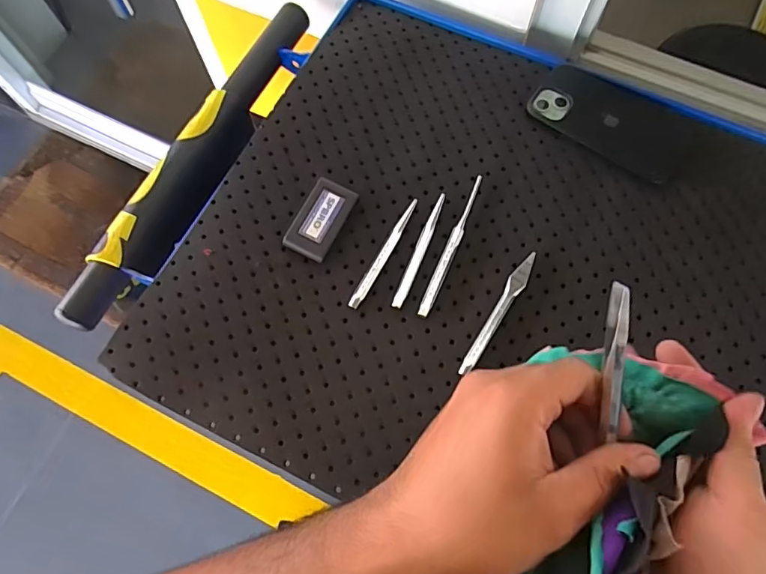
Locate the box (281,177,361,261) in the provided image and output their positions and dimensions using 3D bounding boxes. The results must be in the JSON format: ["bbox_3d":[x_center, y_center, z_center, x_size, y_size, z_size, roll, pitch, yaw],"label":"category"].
[{"bbox_3d":[-0.056,-0.060,0.458,0.039,0.016,0.074,25,73,9],"label":"box"}]

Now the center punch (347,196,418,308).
[{"bbox_3d":[0.002,-0.032,0.453,0.010,0.010,0.118,28,73,10],"label":"center punch"}]

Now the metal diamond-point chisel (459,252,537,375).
[{"bbox_3d":[0.098,0.021,0.434,0.014,0.008,0.122,33,74,11],"label":"metal diamond-point chisel"}]

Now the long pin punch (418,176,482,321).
[{"bbox_3d":[0.063,-0.038,0.457,0.011,0.007,0.145,23,73,8],"label":"long pin punch"}]

